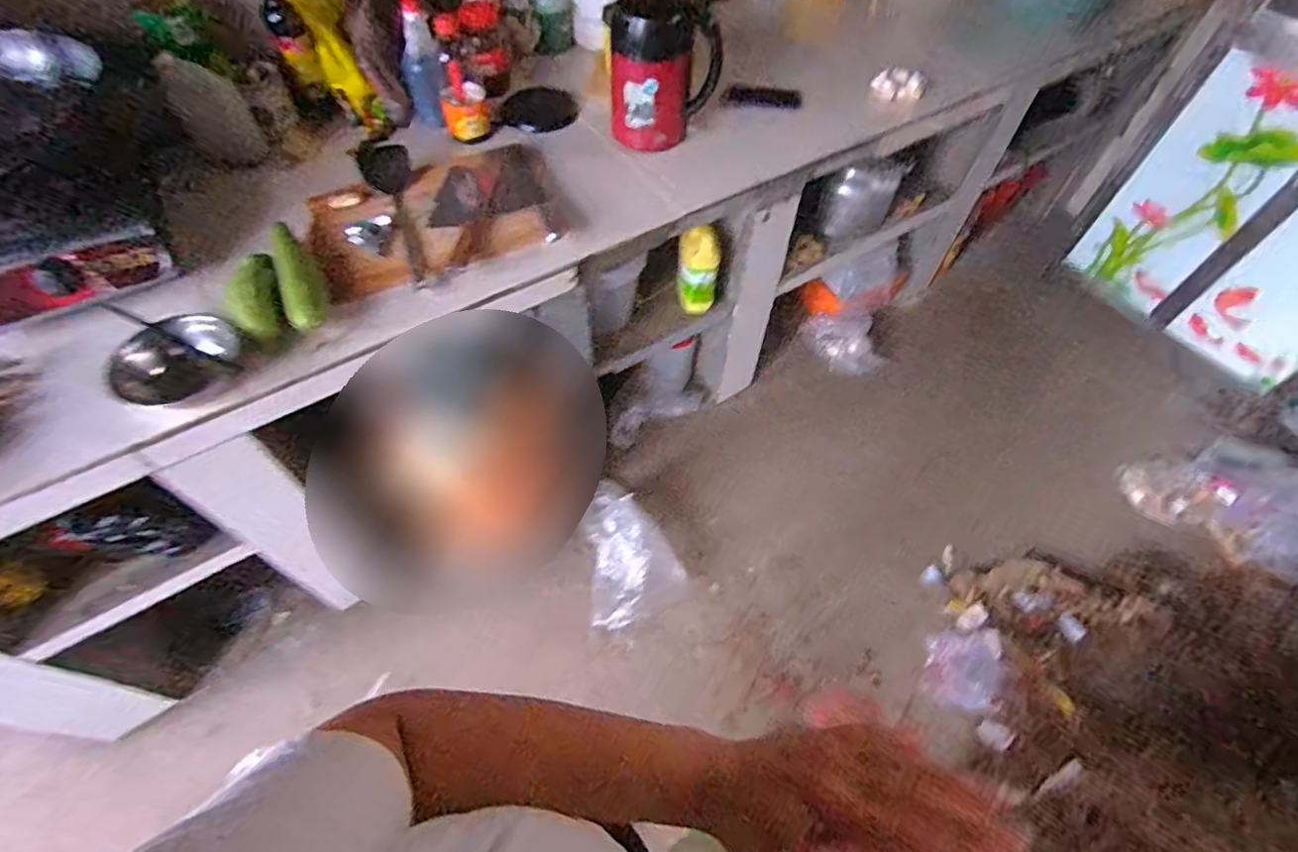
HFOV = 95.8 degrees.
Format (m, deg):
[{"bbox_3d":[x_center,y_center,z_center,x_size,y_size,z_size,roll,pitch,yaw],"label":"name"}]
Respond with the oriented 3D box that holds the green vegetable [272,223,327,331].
[{"bbox_3d":[-0.563,-0.242,0.933,0.068,0.048,0.258,-26,63,-16],"label":"green vegetable"}]

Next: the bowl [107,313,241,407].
[{"bbox_3d":[-0.689,-0.096,0.847,0.144,0.068,0.144,1,59,-1],"label":"bowl"}]

